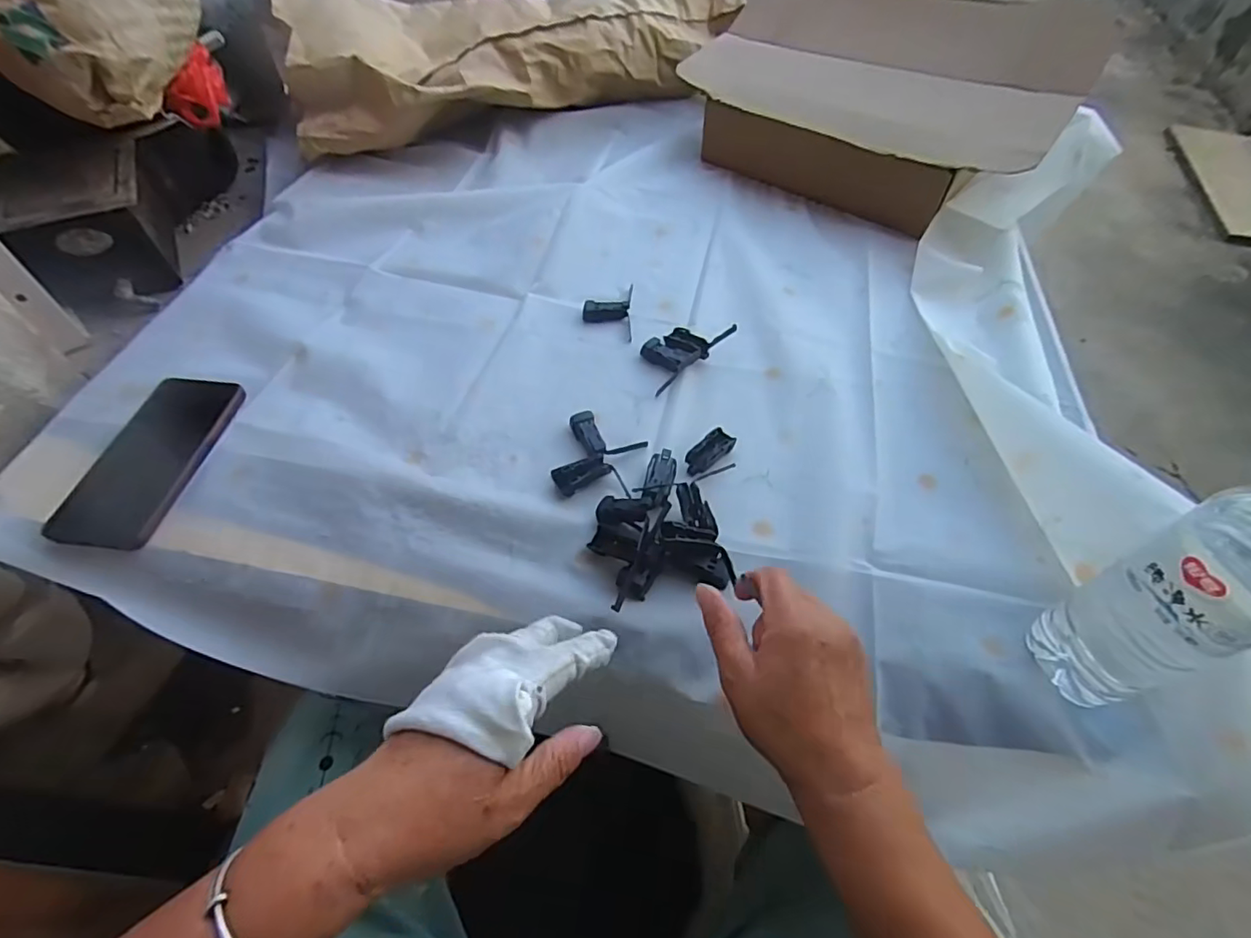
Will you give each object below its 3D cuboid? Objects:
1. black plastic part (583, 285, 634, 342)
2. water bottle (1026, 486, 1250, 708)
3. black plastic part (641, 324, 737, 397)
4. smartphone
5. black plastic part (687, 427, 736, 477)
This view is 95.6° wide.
[{"bbox_3d":[-0.018,-0.167,0.589,0.050,0.010,0.080,1,55,1],"label":"black plastic part"},{"bbox_3d":[0.302,0.063,0.293,0.066,0.208,0.062,-17,57,-11],"label":"water bottle"},{"bbox_3d":[0.052,-0.118,0.546,0.099,0.017,0.050,-37,63,-23],"label":"black plastic part"},{"bbox_3d":[-0.392,-0.013,0.470,0.083,0.006,0.166,7,55,5],"label":"smartphone"},{"bbox_3d":[0.070,-0.014,0.473,0.049,0.009,0.021,-39,63,-24],"label":"black plastic part"}]

